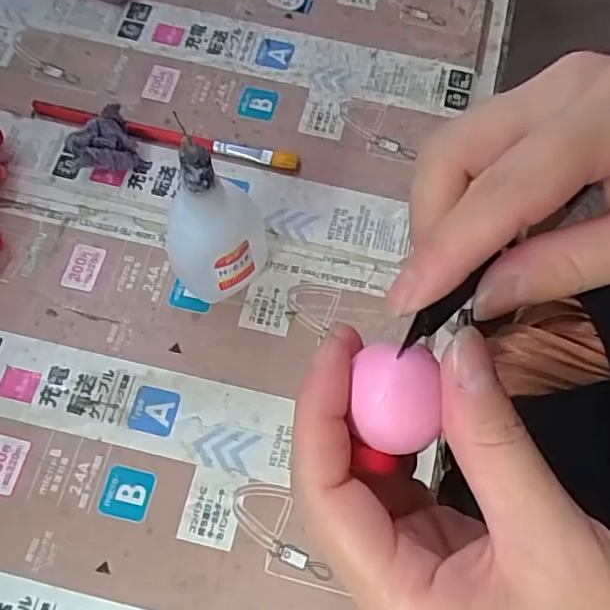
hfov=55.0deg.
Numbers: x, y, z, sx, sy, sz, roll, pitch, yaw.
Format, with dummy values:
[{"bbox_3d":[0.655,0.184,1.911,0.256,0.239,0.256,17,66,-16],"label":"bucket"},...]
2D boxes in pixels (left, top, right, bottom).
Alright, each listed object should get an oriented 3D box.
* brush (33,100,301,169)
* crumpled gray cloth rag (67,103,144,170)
[{"bbox_3d":[-0.076,-0.091,0.314,0.148,0.007,0.010,14,70,5],"label":"brush"},{"bbox_3d":[-0.104,-0.082,0.299,0.032,0.025,0.024,-18,70,-7],"label":"crumpled gray cloth rag"}]

